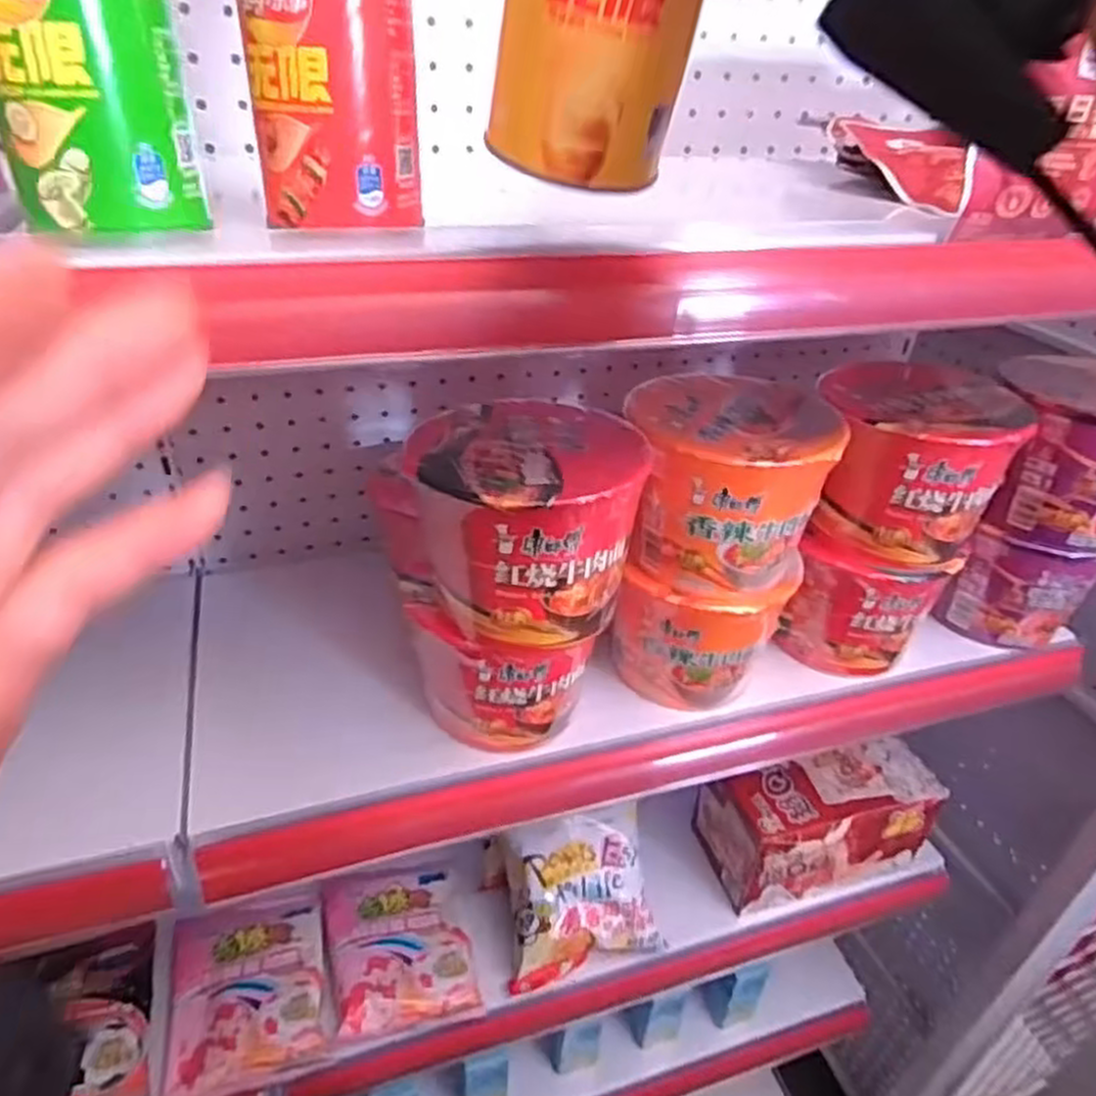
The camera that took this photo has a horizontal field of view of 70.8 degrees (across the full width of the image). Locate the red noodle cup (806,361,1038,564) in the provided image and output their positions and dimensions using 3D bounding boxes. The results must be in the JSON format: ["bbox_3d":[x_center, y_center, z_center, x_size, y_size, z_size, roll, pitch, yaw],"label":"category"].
[{"bbox_3d":[0.243,-0.059,0.521,0.121,0.108,0.109,10,36,9],"label":"red noodle cup"}]

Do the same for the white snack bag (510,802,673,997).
[{"bbox_3d":[0.031,0.319,0.719,0.130,0.147,0.055,-3,-5,-10],"label":"white snack bag"}]

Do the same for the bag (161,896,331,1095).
[{"bbox_3d":[-0.260,0.383,0.669,0.127,0.019,0.148,-7,37,-15],"label":"bag"}]

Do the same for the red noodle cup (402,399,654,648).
[{"bbox_3d":[-0.012,-0.018,0.443,0.118,0.098,0.122,2,36,-2],"label":"red noodle cup"}]

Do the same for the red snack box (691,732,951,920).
[{"bbox_3d":[0.272,0.270,0.779,0.201,0.113,0.097,-6,37,-14],"label":"red snack box"}]

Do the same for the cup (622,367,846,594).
[{"bbox_3d":[0.115,-0.044,0.500,0.116,0.098,0.124,2,36,-2],"label":"cup"}]

